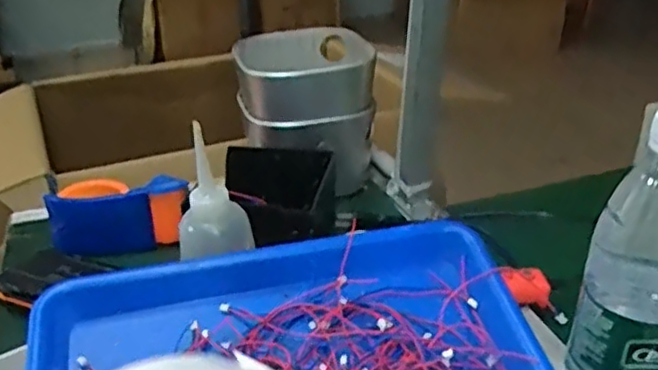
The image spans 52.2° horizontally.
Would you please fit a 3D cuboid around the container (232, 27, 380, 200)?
[{"bbox_3d":[-0.024,-0.081,0.742,0.146,0.134,0.123,-10,30,-16],"label":"container"}]

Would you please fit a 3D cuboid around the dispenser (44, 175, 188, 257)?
[{"bbox_3d":[-0.211,0.025,0.675,0.137,0.065,0.070,-4,29,-6],"label":"dispenser"}]

